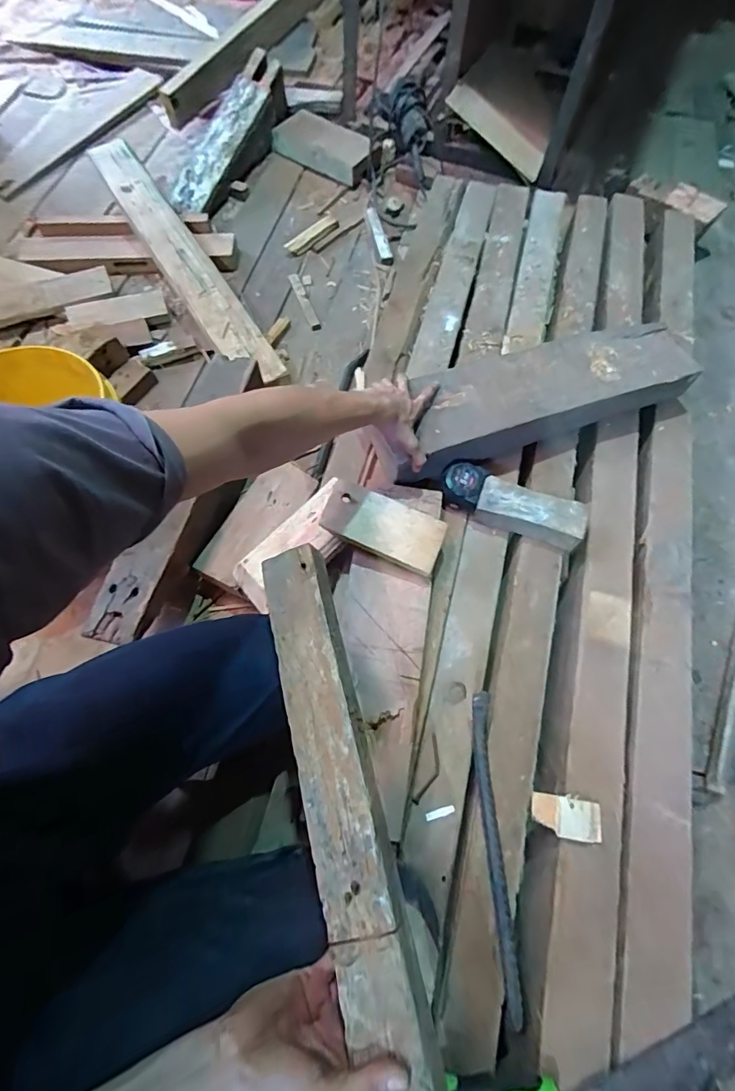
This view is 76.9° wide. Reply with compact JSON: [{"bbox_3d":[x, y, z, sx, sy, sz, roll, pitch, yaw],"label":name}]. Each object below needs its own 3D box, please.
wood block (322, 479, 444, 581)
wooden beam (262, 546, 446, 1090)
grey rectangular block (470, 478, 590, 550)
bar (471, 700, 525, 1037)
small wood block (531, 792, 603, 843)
[{"bbox_3d":[0.022,-0.027,0.652,0.169,0.024,0.080,23,69,10],"label":"wood block"},{"bbox_3d":[-0.002,0.291,0.356,0.064,0.033,0.622,-13,66,-5],"label":"wooden beam"},{"bbox_3d":[0.252,-0.054,0.716,0.157,0.037,0.069,20,68,9],"label":"grey rectangular block"},{"bbox_3d":[0.149,0.345,0.537,0.023,0.048,0.321,-2,66,0],"label":"bar"},{"bbox_3d":[0.243,0.329,0.561,0.085,0.016,0.045,6,67,3],"label":"small wood block"}]

